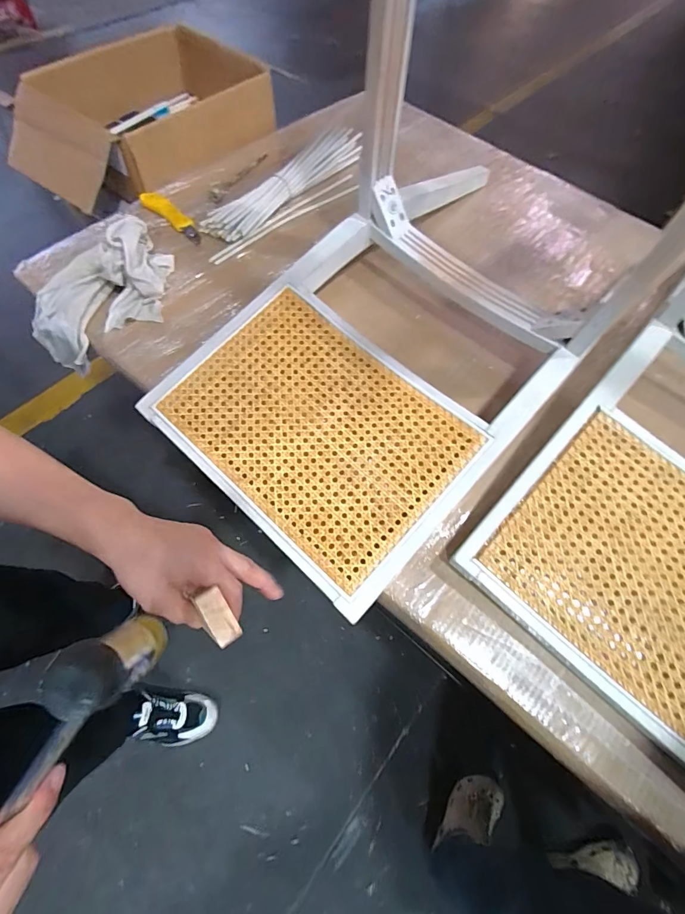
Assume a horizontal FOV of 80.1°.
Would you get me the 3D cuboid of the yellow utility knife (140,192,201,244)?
[{"bbox_3d":[-0.332,-0.471,0.800,0.176,0.027,0.036,39,67,15],"label":"yellow utility knife"}]

